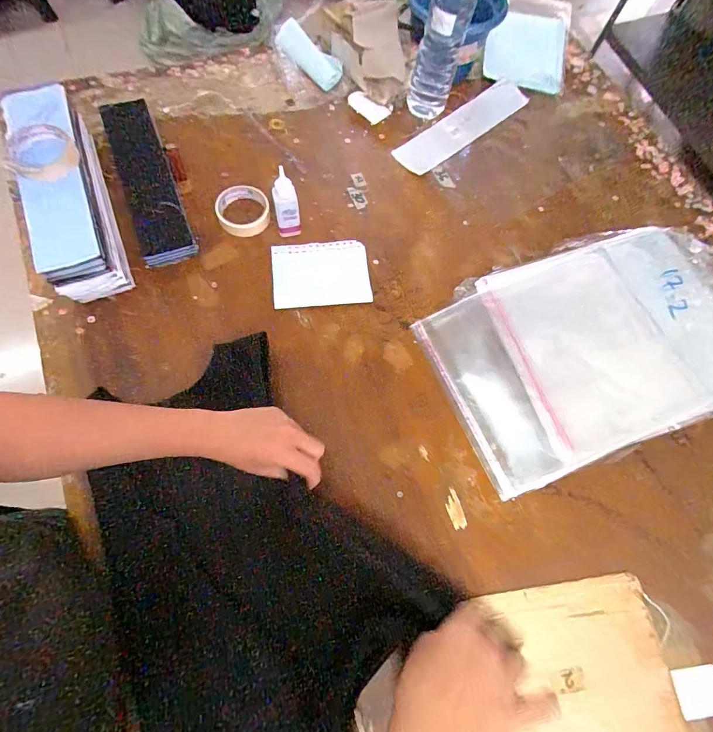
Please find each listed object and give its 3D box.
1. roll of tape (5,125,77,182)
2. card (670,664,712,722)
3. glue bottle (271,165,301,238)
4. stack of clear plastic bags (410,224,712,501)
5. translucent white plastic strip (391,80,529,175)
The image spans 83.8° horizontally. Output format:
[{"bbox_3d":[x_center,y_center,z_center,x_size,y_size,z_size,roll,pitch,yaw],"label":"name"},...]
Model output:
[{"bbox_3d":[-0.457,-0.310,0.578,0.091,0.031,0.091,1,71,-4],"label":"roll of tape"},{"bbox_3d":[0.438,0.416,0.507,0.064,0.004,0.053,-5,65,-5],"label":"card"},{"bbox_3d":[-0.115,-0.257,0.649,0.040,0.125,0.026,-11,72,-6],"label":"glue bottle"},{"bbox_3d":[0.381,-0.038,0.637,0.494,0.035,0.330,-18,73,-9],"label":"stack of clear plastic bags"},{"bbox_3d":[0.219,-0.486,0.806,0.321,0.008,0.082,-39,80,-13],"label":"translucent white plastic strip"}]

